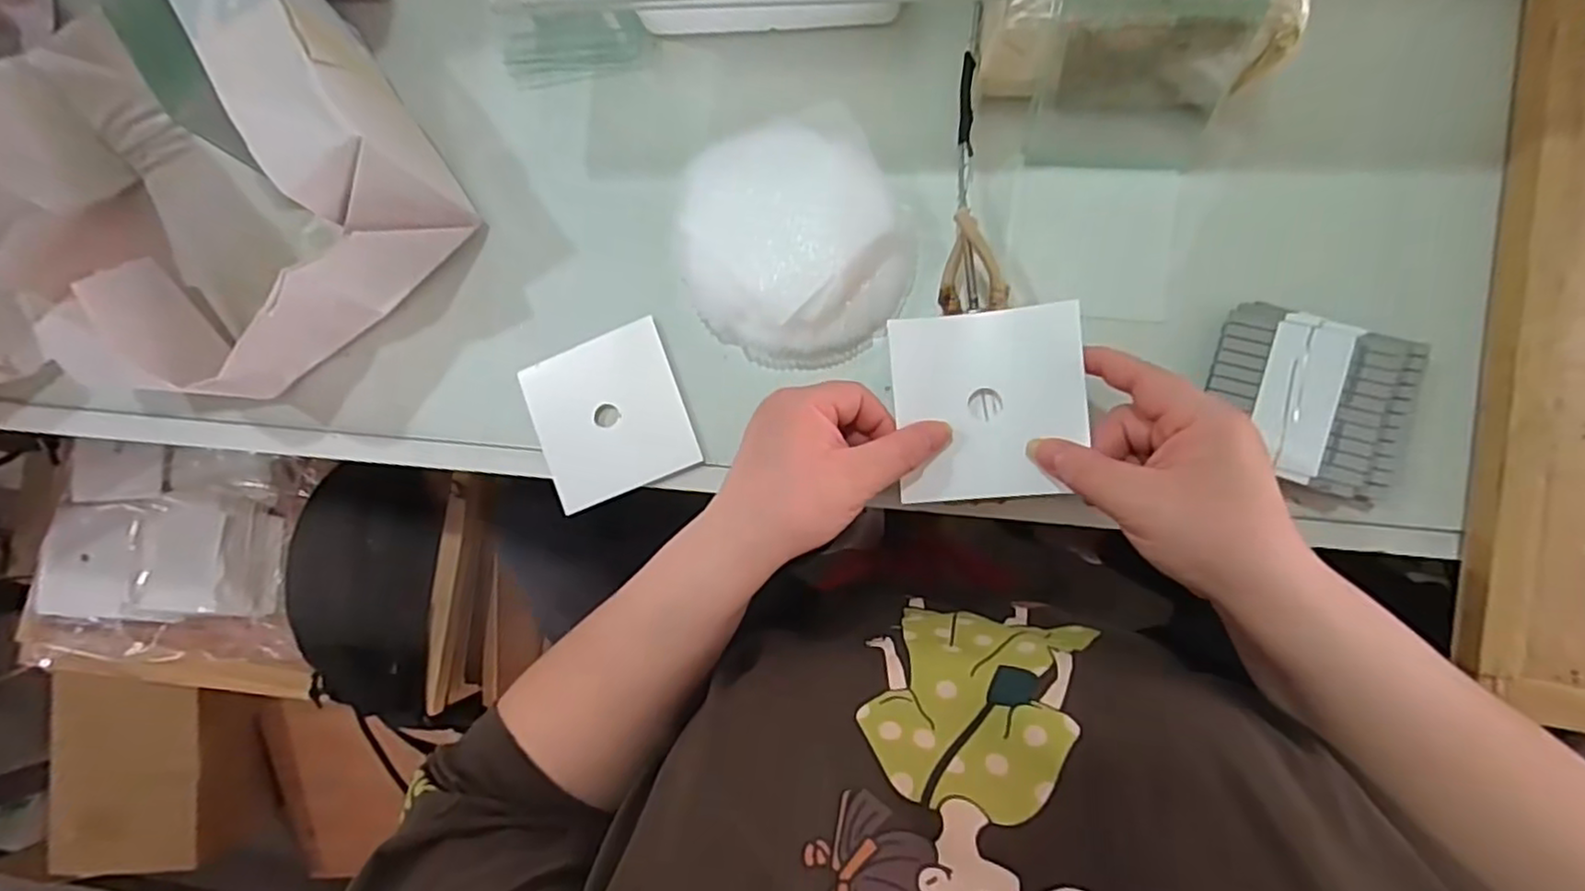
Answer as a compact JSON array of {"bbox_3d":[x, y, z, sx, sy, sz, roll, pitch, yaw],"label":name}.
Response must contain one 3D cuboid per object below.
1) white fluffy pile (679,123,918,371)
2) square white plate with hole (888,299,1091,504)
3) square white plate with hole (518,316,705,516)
[{"bbox_3d":[0.001,-0.112,0.399,0.130,0.041,0.122,0,87,8],"label":"white fluffy pile"},{"bbox_3d":[0.100,-0.021,0.351,0.092,0.009,0.095,-4,92,14],"label":"square white plate with hole"},{"bbox_3d":[-0.115,-0.018,0.432,0.094,0.008,0.097,-21,84,7],"label":"square white plate with hole"}]

